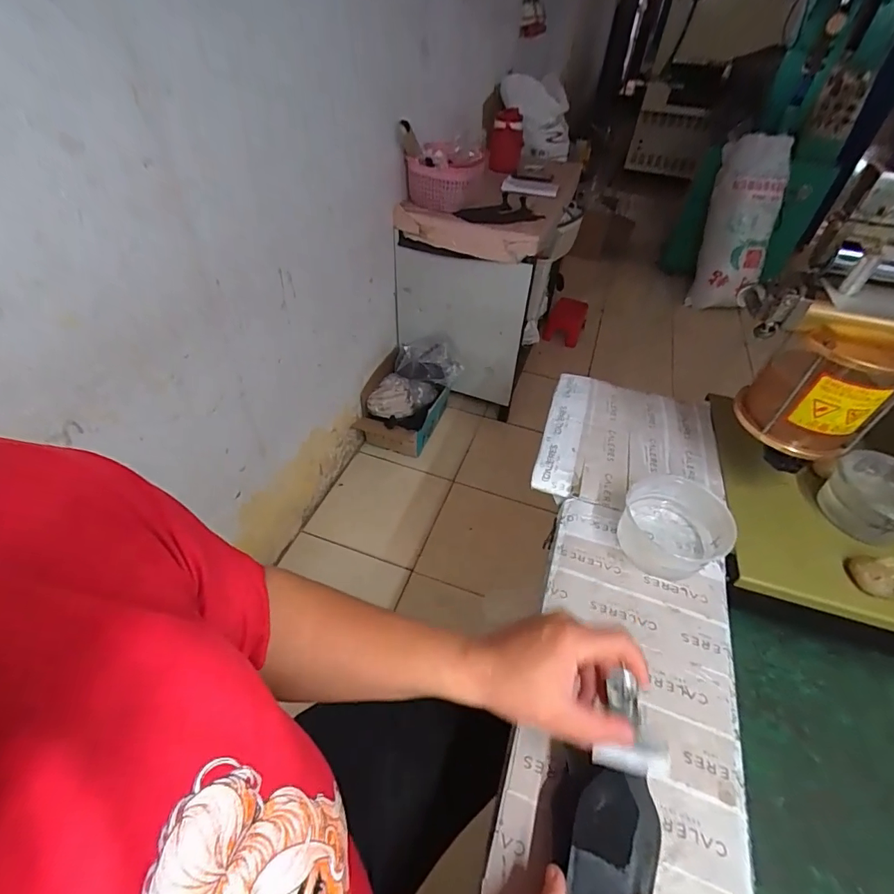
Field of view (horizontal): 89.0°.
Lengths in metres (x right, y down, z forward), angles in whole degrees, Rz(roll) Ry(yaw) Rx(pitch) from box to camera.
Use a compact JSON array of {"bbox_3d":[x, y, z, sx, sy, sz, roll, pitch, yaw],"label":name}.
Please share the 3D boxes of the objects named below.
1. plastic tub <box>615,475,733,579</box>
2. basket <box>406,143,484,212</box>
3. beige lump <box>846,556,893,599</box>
[{"bbox_3d":[0.271,0.094,0.546,0.125,0.059,0.120,-19,50,-22],"label":"plastic tub"},{"bbox_3d":[-0.012,-0.913,1.528,0.237,0.176,0.319,-1,46,-5],"label":"basket"},{"bbox_3d":[0.502,0.148,0.524,0.049,0.036,0.051,10,46,6],"label":"beige lump"}]

